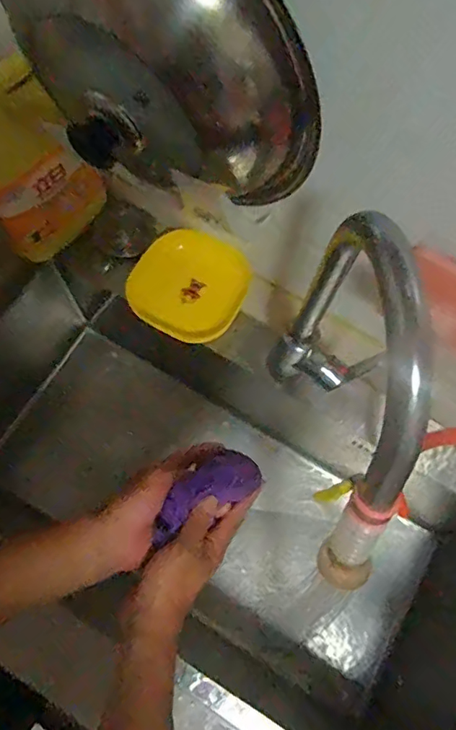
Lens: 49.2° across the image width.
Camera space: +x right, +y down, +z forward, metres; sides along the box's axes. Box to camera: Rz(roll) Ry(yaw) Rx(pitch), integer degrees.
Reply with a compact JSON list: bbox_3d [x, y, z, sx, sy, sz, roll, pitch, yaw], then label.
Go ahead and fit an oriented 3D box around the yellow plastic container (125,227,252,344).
[{"bbox_3d":[-0.050,-0.104,0.643,0.137,0.042,0.128,27,73,8],"label":"yellow plastic container"}]

